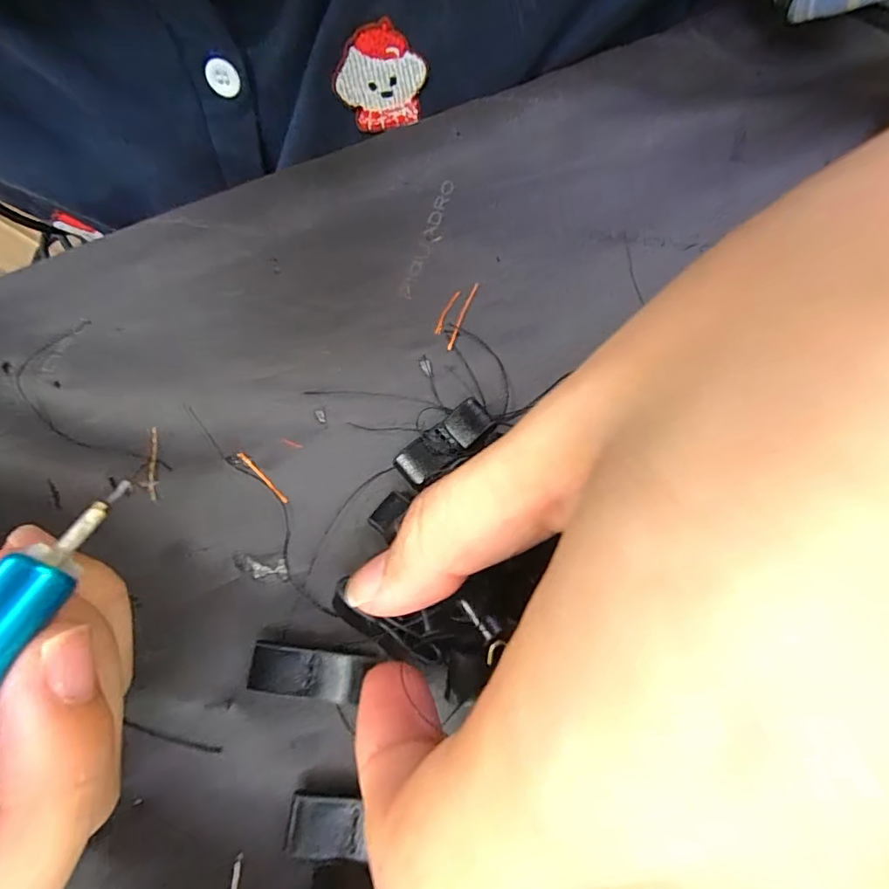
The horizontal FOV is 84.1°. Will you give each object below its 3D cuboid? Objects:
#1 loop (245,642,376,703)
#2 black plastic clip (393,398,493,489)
[{"bbox_3d":[-0.031,0.052,0.112,0.028,0.005,0.010,6,70,5],"label":"loop"},{"bbox_3d":[0.000,0.000,0.131,0.027,0.007,0.012,-37,72,-10],"label":"black plastic clip"}]

